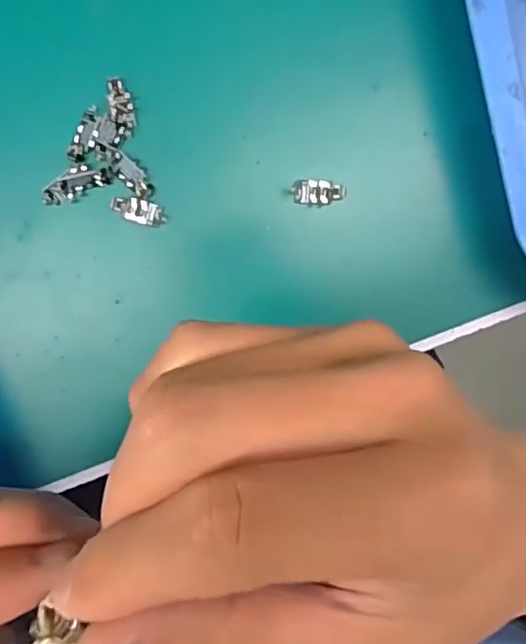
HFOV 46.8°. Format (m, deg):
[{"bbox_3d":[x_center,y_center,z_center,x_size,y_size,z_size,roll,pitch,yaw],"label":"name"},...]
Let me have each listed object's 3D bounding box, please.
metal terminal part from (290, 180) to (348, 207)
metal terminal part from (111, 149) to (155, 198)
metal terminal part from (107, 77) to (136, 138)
[{"bbox_3d":[0.027,-0.062,0.293,0.025,0.004,0.012,5,95,-3],"label":"metal terminal part"},{"bbox_3d":[-0.063,-0.070,0.290,0.025,0.004,0.011,44,92,-5],"label":"metal terminal part"},{"bbox_3d":[-0.066,-0.100,0.281,0.010,0.007,0.026,-14,96,-1],"label":"metal terminal part"}]

